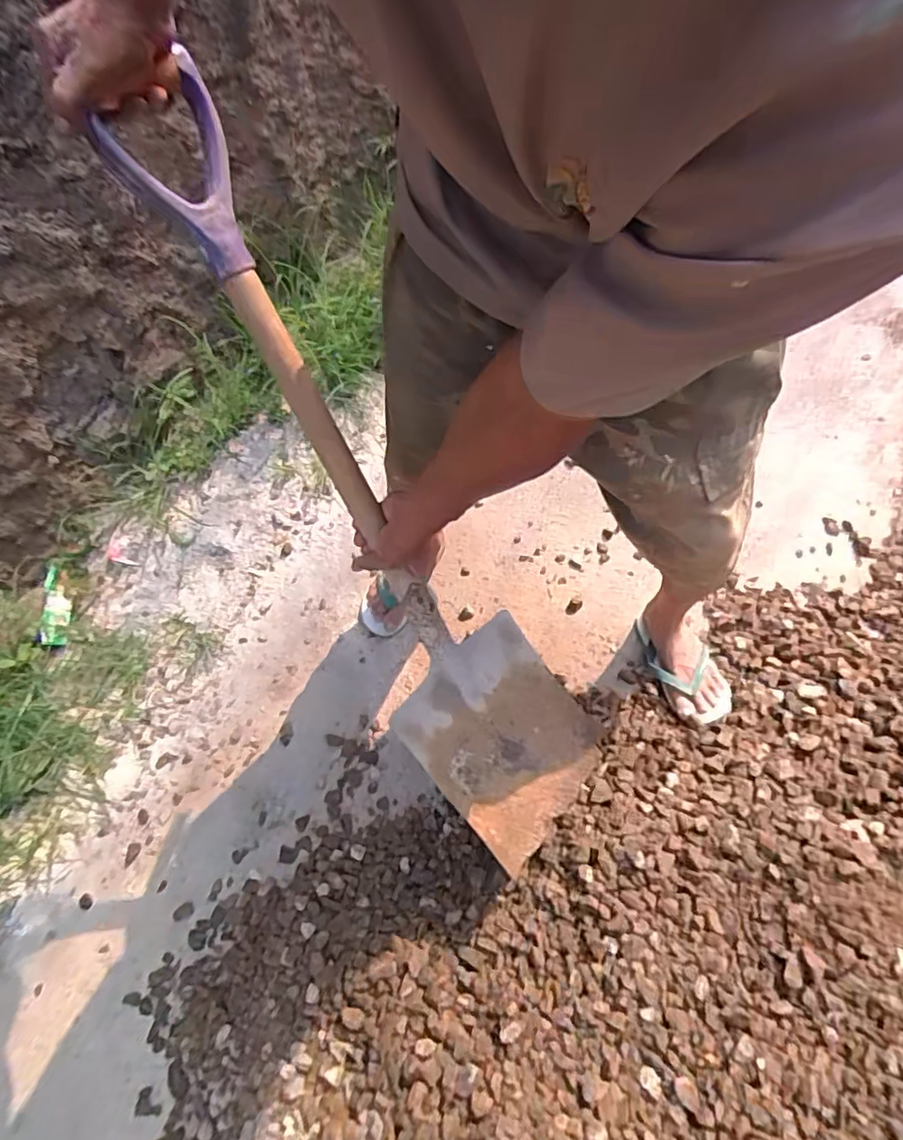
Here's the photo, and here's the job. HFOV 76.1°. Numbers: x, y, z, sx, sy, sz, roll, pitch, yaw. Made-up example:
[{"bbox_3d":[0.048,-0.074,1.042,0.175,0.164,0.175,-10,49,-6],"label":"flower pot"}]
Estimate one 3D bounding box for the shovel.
[{"bbox_3d":[-0.059,-0.024,0.662,0.220,0.897,0.125,-34,26,-12],"label":"shovel"}]

